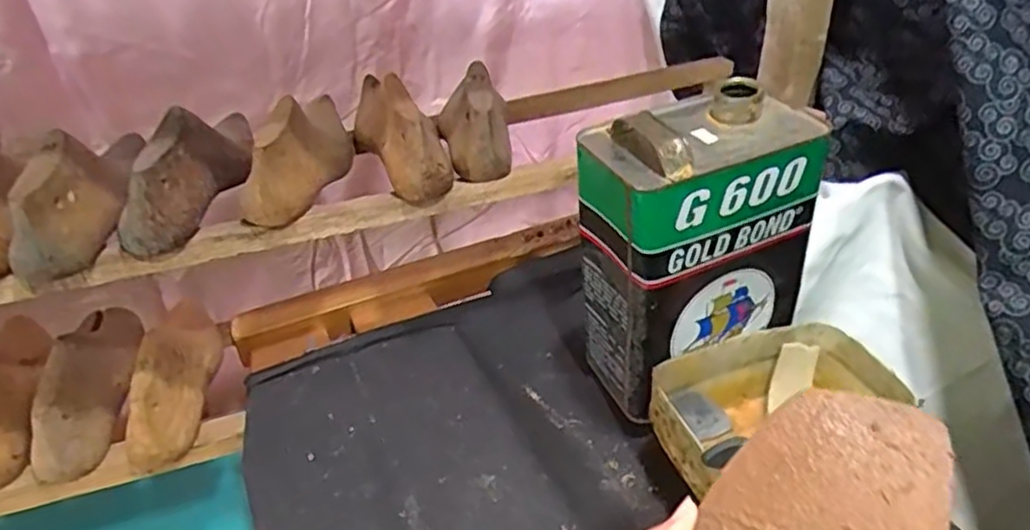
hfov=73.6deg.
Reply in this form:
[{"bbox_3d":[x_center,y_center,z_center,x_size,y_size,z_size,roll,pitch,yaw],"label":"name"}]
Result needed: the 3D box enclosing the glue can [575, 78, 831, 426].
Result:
[{"bbox_3d":[0.142,-0.014,0.571,0.155,0.230,0.110,-16,35,-20],"label":"glue can"}]

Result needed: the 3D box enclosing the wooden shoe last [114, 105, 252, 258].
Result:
[{"bbox_3d":[-0.283,-0.087,0.591,0.053,0.075,0.183,-2,33,0],"label":"wooden shoe last"}]

